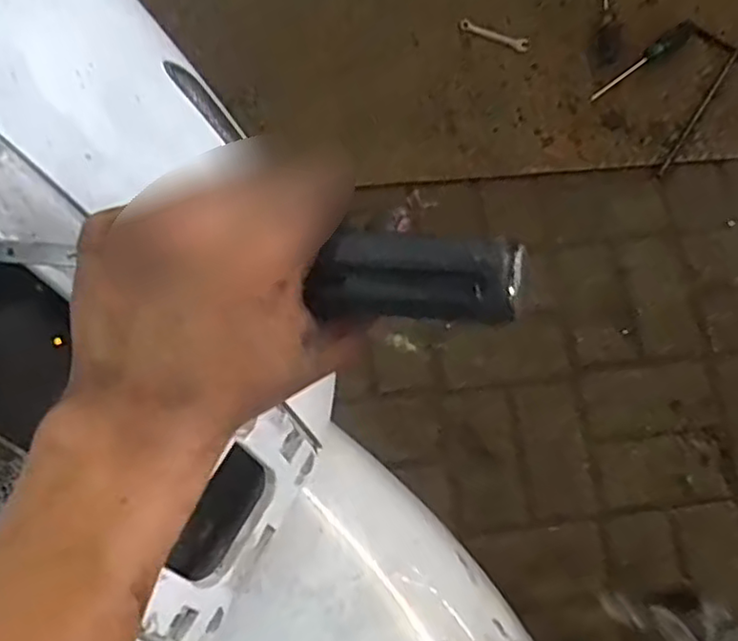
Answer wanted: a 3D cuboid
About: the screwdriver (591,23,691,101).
[{"bbox_3d":[0.488,-0.469,1.207,0.235,0.029,0.029,-34,78,-10],"label":"screwdriver"}]

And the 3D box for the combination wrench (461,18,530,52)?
[{"bbox_3d":[0.226,-0.516,1.213,0.126,0.009,0.030,22,75,5],"label":"combination wrench"}]

